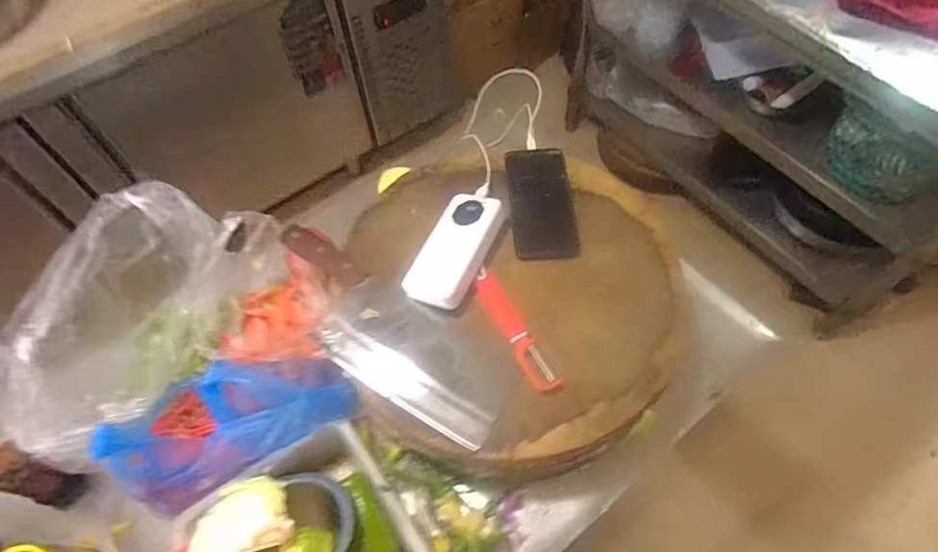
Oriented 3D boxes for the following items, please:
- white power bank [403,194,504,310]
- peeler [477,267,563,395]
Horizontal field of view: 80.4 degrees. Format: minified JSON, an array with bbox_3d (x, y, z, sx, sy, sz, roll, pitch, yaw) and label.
[{"bbox_3d":[-0.019,-0.033,0.660,0.066,0.025,0.151,20,63,14],"label":"white power bank"},{"bbox_3d":[0.049,0.057,0.620,0.027,0.014,0.165,-24,62,-11],"label":"peeler"}]

